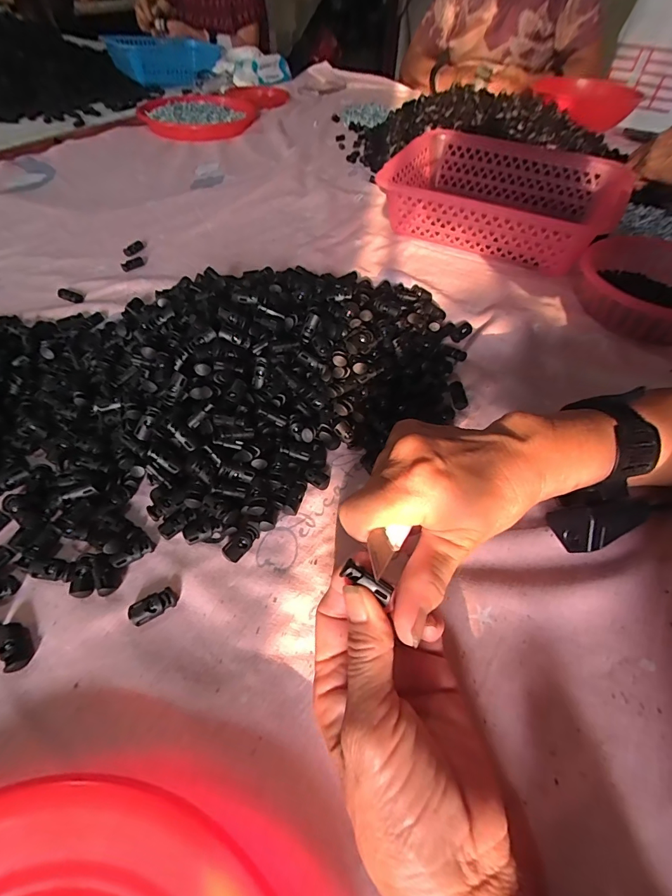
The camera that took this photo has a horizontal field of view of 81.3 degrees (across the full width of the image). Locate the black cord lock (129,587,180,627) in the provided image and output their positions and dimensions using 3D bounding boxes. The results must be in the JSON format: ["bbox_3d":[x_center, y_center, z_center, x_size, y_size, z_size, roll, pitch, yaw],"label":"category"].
[{"bbox_3d":[-0.117,0.101,0.251,0.028,0.007,0.014,-24,58,-20],"label":"black cord lock"}]

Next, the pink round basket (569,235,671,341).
[{"bbox_3d":[0.368,-0.187,0.465,0.155,0.055,0.154,2,53,-2],"label":"pink round basket"}]

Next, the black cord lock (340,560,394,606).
[{"bbox_3d":[0.016,0.066,0.195,0.026,0.005,0.009,30,56,5],"label":"black cord lock"}]

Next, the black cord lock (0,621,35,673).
[{"bbox_3d":[-0.193,0.118,0.236,0.015,0.008,0.030,-35,62,-26],"label":"black cord lock"}]

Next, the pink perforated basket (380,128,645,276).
[{"bbox_3d":[0.236,-0.365,0.577,0.301,0.090,0.221,27,56,16],"label":"pink perforated basket"}]

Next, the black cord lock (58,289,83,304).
[{"bbox_3d":[-0.313,-0.180,0.462,0.036,0.006,0.016,24,55,15],"label":"black cord lock"}]

